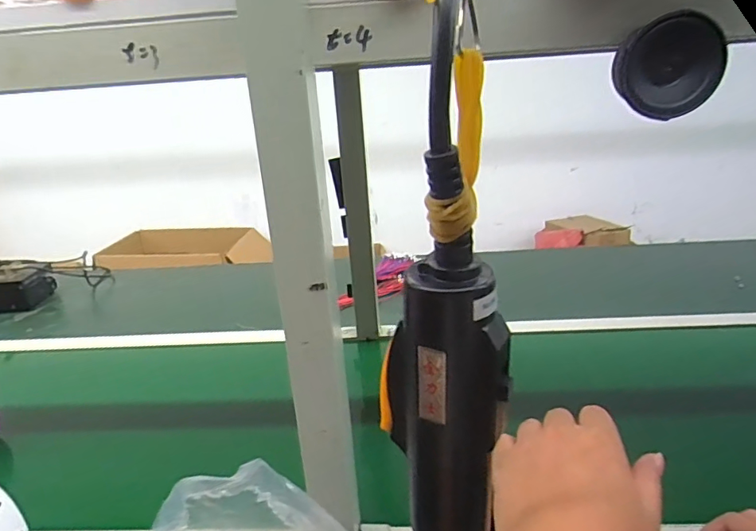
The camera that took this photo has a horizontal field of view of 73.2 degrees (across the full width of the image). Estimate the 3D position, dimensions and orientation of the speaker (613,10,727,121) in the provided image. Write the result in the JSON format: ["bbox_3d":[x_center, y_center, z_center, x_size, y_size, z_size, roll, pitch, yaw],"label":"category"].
[{"bbox_3d":[0.187,-0.127,0.325,0.063,0.059,0.034,5,22,21],"label":"speaker"}]

